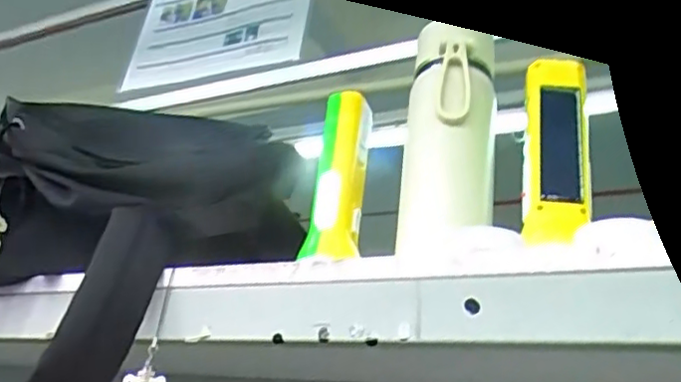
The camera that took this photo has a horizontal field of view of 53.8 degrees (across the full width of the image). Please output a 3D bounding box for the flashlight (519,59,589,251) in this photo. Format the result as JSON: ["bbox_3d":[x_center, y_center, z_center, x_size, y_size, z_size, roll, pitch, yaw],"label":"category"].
[{"bbox_3d":[0.149,-0.029,0.464,0.043,0.130,0.023,-1,-27,18],"label":"flashlight"}]

